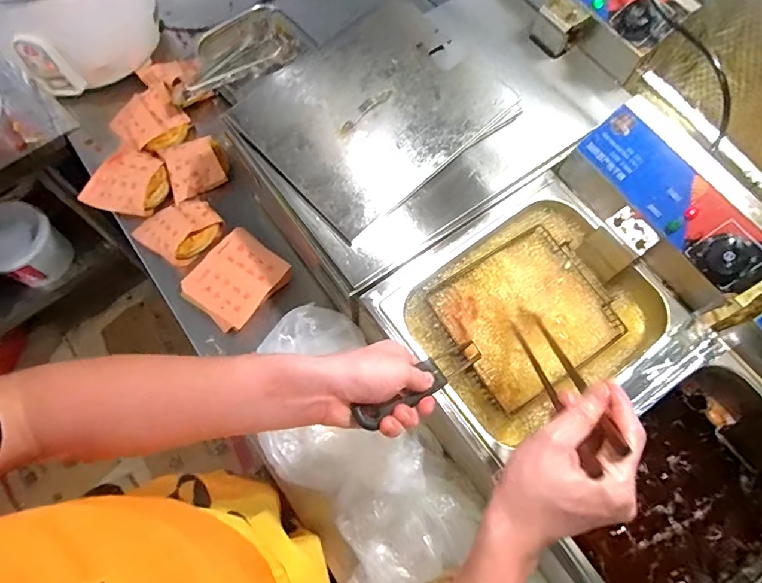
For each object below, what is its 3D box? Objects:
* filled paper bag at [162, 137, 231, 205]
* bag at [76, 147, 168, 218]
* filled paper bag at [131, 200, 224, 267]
[{"bbox_3d":[-0.335,-0.223,0.837,0.111,0.046,0.101,-17,71,-8],"label":"filled paper bag"},{"bbox_3d":[-0.456,-0.192,0.830,0.115,0.052,0.132,29,72,9],"label":"bag"},{"bbox_3d":[-0.354,-0.110,0.805,0.131,0.042,0.110,-41,76,-15],"label":"filled paper bag"}]

